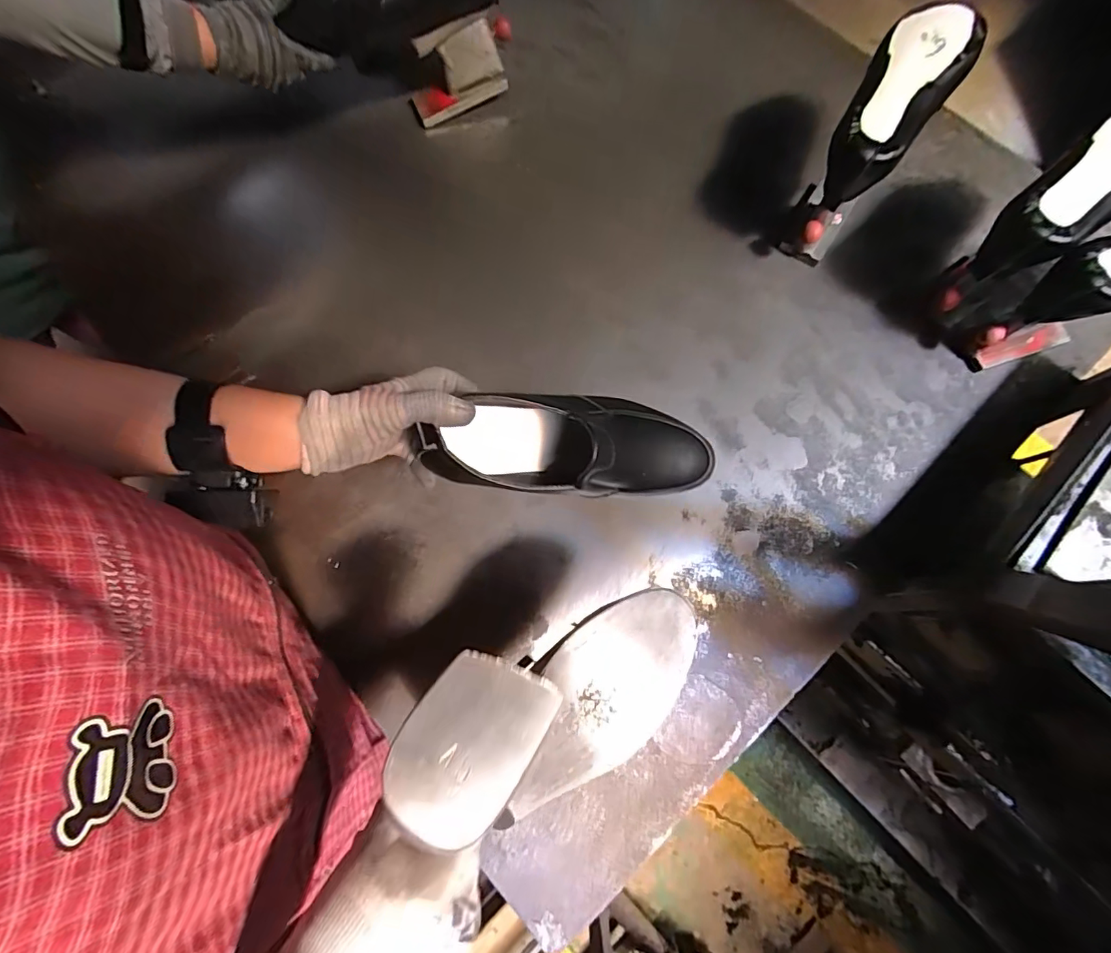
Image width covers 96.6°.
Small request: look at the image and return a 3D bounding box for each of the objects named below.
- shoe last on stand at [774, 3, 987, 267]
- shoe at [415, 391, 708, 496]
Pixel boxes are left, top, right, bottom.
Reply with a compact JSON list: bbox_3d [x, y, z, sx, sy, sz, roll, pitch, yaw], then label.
[{"bbox_3d":[0.402,-0.430,0.650,0.095,0.190,0.281,36,76,8],"label":"shoe last on stand"},{"bbox_3d":[0.025,-0.031,0.450,0.278,0.078,0.096,2,74,-17],"label":"shoe"}]

